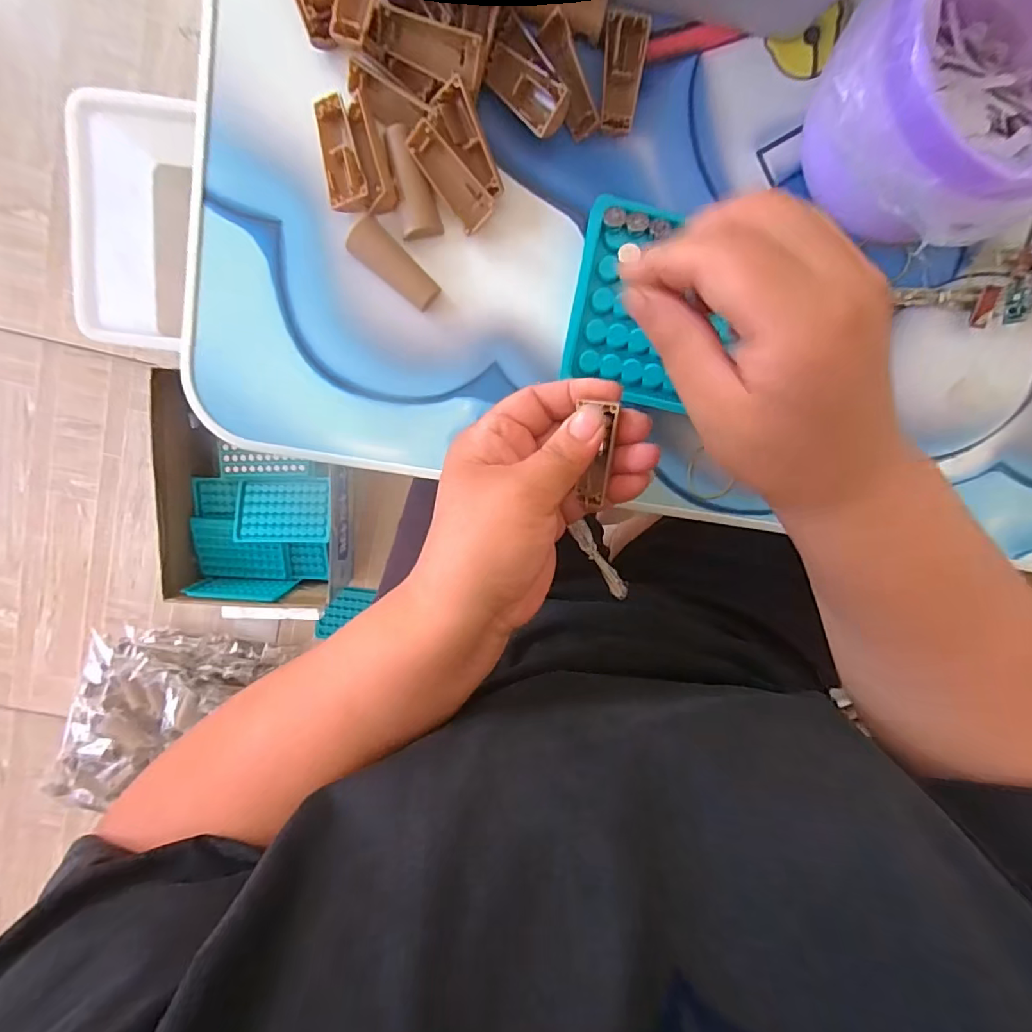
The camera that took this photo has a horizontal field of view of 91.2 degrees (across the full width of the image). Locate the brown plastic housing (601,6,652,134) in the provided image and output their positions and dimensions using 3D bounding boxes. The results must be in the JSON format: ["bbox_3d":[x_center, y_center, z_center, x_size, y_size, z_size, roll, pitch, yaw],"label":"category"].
[{"bbox_3d":[0.053,-0.220,0.252,0.021,0.012,0.050,4,100,-3],"label":"brown plastic housing"}]

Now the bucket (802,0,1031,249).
[{"bbox_3d":[0.191,-0.183,0.222,0.113,0.091,0.105,0,100,-3],"label":"bucket"}]

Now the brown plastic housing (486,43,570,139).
[{"bbox_3d":[0.005,-0.205,0.242,0.021,0.010,0.045,-45,85,1],"label":"brown plastic housing"}]

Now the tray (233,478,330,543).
[{"bbox_3d":[-0.332,-0.008,0.724,0.122,0.018,0.093,1,95,-18],"label":"tray"}]

